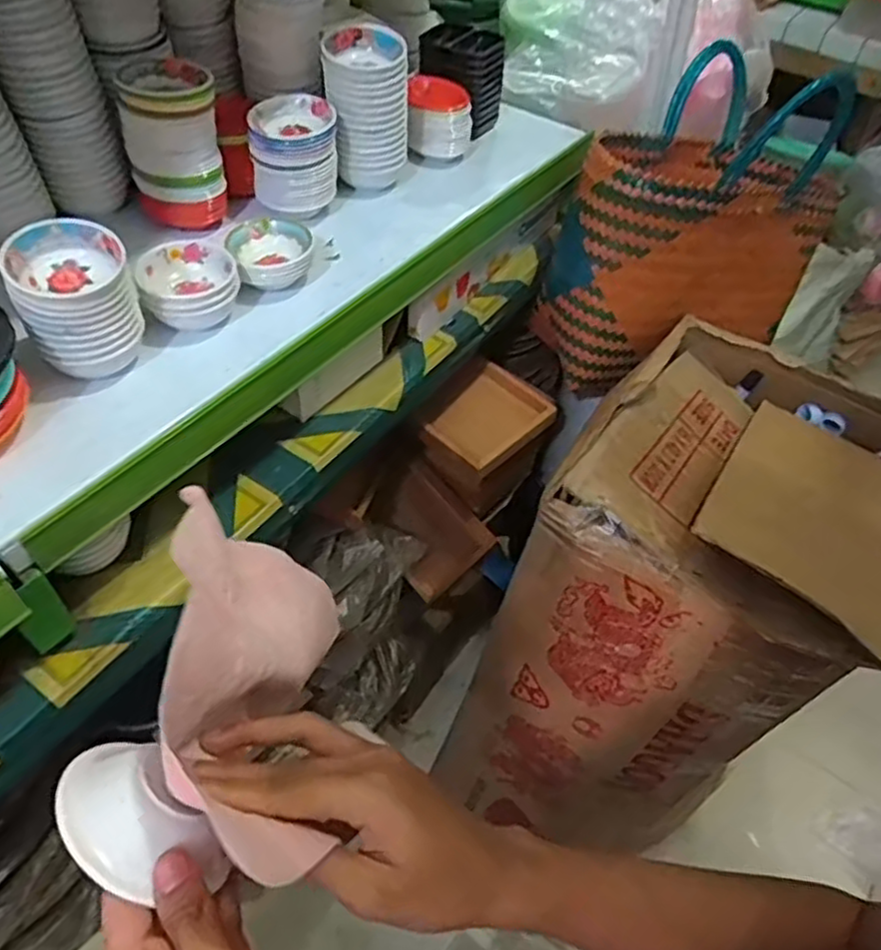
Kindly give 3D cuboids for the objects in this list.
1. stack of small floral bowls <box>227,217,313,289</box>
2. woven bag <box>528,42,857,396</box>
[{"bbox_3d":[-0.170,-0.223,0.701,0.076,0.048,0.075,-16,53,-17],"label":"stack of small floral bowls"},{"bbox_3d":[0.351,-0.345,0.938,0.412,0.305,0.248,-28,58,-25],"label":"woven bag"}]

